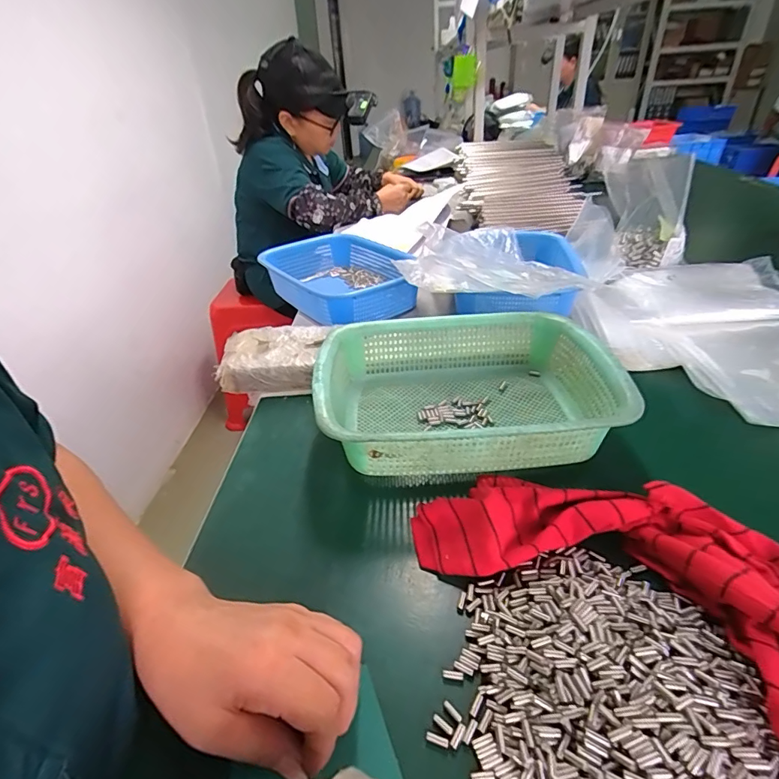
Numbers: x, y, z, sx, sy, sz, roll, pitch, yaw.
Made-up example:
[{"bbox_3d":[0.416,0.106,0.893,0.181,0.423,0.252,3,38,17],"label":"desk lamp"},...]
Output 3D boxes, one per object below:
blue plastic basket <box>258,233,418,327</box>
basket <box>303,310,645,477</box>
[{"bbox_3d":[-0.085,-0.193,0.779,0.198,0.070,0.268,-28,41,-29],"label":"blue plastic basket"},{"bbox_3d":[0.077,0.005,0.478,0.290,0.082,0.215,-5,35,0],"label":"basket"}]

